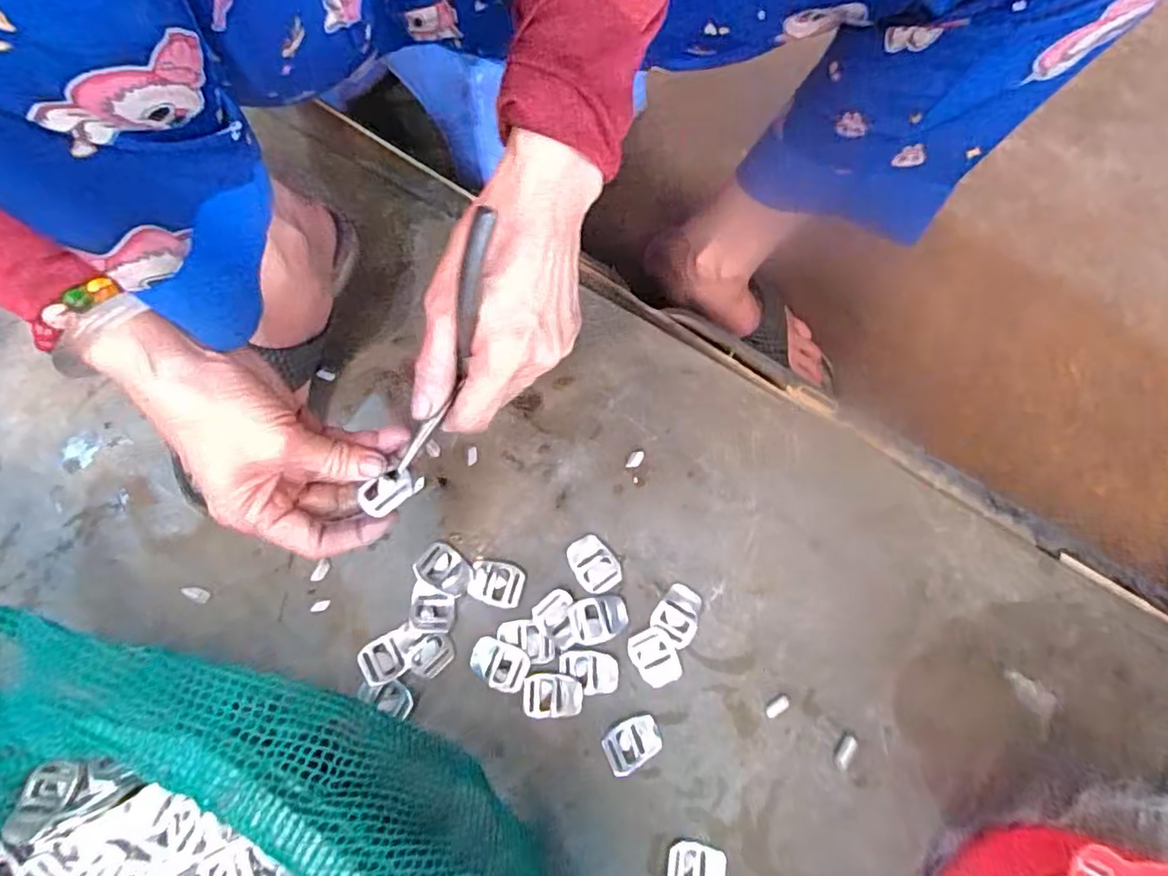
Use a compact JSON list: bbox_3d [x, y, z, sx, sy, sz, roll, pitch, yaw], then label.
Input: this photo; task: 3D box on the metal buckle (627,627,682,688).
[{"bbox_3d":[0.048,0.149,0.407,0.027,0.005,0.039,-28,80,-7],"label":"metal buckle"}]

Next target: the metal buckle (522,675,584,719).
[{"bbox_3d":[-0.021,0.171,0.400,0.038,0.006,0.028,0,77,-2],"label":"metal buckle"}]

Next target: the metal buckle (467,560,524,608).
[{"bbox_3d":[-0.060,0.100,0.414,0.036,0.004,0.026,13,77,1],"label":"metal buckle"}]

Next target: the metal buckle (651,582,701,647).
[{"bbox_3d":[0.066,0.121,0.416,0.030,0.005,0.037,34,79,6],"label":"metal buckle"}]

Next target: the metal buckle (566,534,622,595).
[{"bbox_3d":[0.006,0.088,0.420,0.029,0.004,0.039,-30,80,-8],"label":"metal buckle"}]

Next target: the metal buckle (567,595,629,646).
[{"bbox_3d":[0.010,0.123,0.410,0.038,0.004,0.029,-12,78,-4],"label":"metal buckle"}]

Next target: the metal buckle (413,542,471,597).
[{"bbox_3d":[-0.096,0.090,0.415,0.037,0.004,0.028,35,79,6],"label":"metal buckle"}]

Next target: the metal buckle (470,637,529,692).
[{"bbox_3d":[-0.057,0.151,0.404,0.038,0.004,0.029,20,78,3],"label":"metal buckle"}]

